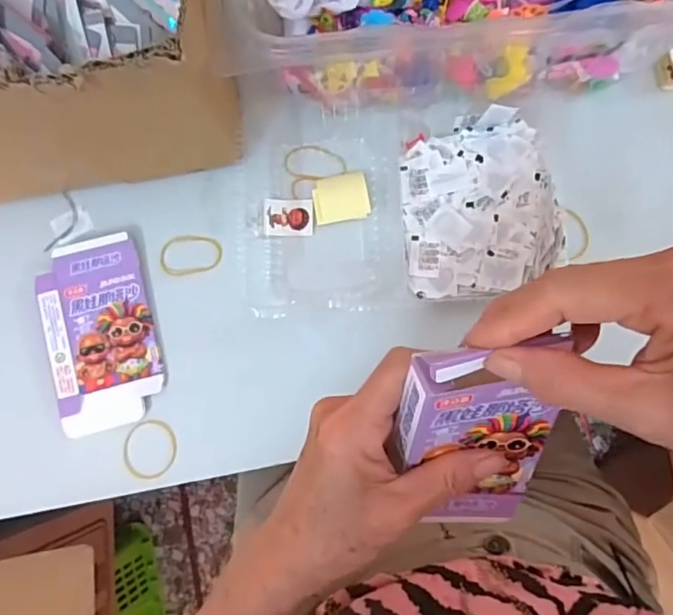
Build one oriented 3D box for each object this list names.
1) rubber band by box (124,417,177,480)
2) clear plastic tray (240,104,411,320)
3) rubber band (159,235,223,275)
[{"bbox_3d":[-0.146,0.110,0.428,0.040,0.005,0.045,15,82,-3],"label":"rubber band by box"},{"bbox_3d":[-0.012,-0.083,0.445,0.131,0.013,0.169,-3,82,3],"label":"clear plastic tray"},{"bbox_3d":[-0.119,-0.044,0.448,0.050,0.005,0.033,-8,81,2],"label":"rubber band"}]

